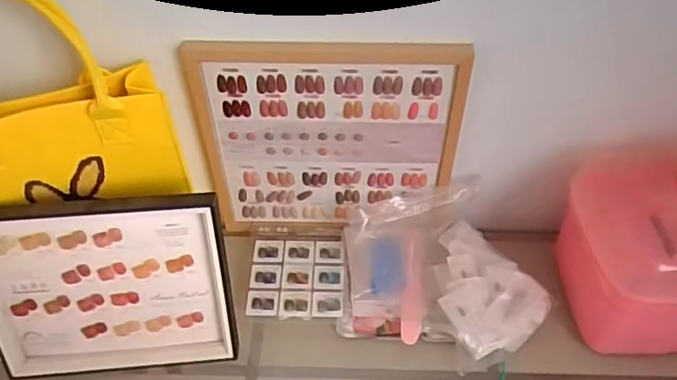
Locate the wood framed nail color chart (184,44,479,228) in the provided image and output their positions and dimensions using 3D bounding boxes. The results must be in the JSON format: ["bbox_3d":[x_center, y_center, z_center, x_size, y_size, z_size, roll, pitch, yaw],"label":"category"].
[{"bbox_3d":[-0.011,-0.050,0.732,0.317,0.301,0.035,2,48,2],"label":"wood framed nail color chart"}]

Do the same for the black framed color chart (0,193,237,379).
[{"bbox_3d":[-0.266,0.116,0.655,0.272,0.243,0.030,-2,27,-5],"label":"black framed color chart"}]

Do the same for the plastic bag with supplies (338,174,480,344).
[{"bbox_3d":[0.087,0.087,0.767,0.164,0.094,0.221,10,49,8],"label":"plastic bag with supplies"}]

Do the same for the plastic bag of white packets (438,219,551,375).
[{"bbox_3d":[0.195,0.133,0.766,0.140,0.045,0.195,-12,49,-10],"label":"plastic bag of white packets"}]

